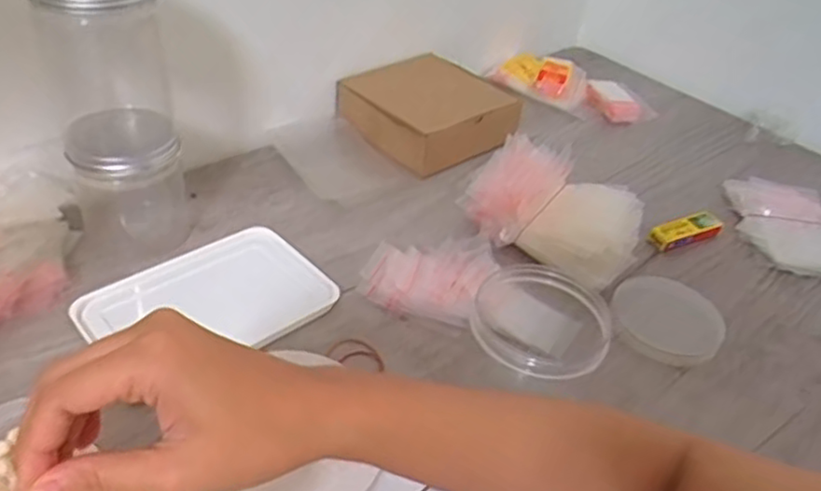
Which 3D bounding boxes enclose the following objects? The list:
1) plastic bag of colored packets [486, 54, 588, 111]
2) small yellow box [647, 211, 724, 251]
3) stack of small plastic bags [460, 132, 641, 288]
[{"bbox_3d":[0.181,-0.237,0.967,0.141,0.037,0.066,16,39,10],"label":"plastic bag of colored packets"},{"bbox_3d":[0.292,-0.018,0.712,0.098,0.014,0.028,-16,44,-27],"label":"small yellow box"},{"bbox_3d":[0.150,-0.038,0.684,0.166,0.077,0.135,21,40,15],"label":"stack of small plastic bags"}]

